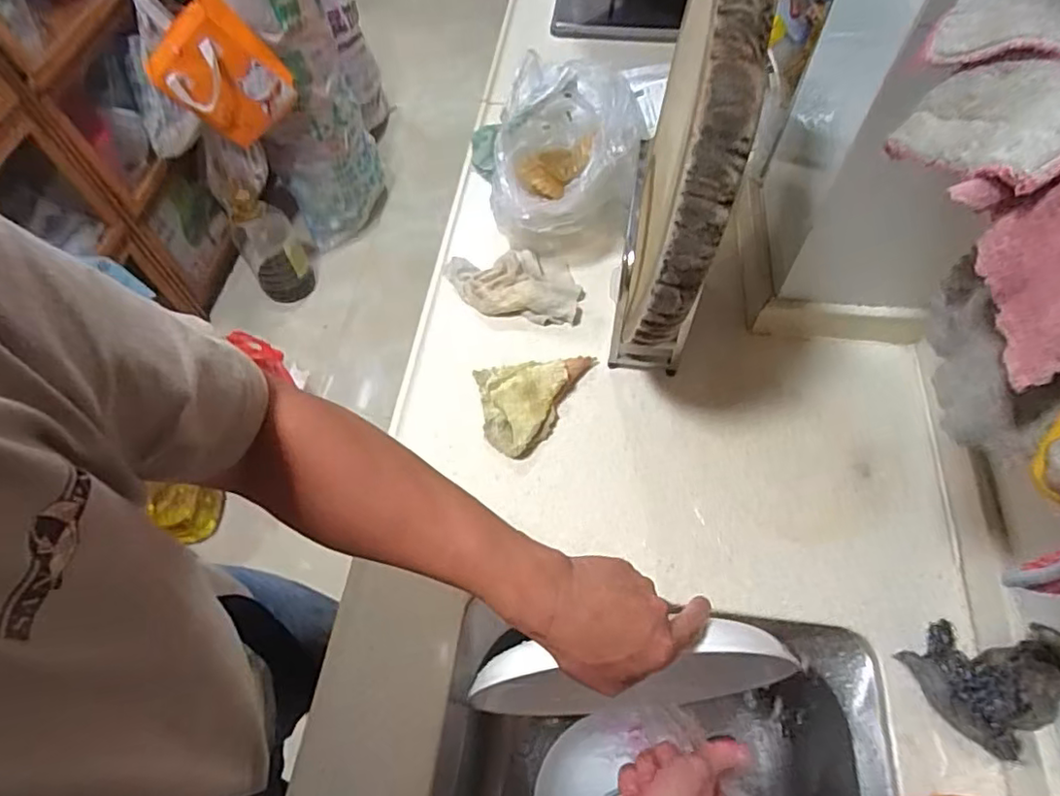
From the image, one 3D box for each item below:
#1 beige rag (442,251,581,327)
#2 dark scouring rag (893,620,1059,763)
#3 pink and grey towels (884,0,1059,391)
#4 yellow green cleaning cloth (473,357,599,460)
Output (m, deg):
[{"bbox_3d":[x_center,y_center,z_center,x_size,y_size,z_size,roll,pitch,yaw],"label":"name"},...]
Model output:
[{"bbox_3d":[-0.023,-0.144,0.768,0.175,0.032,0.102,2,60,3],"label":"beige rag"},{"bbox_3d":[0.391,0.234,0.499,0.075,0.094,0.098,-23,61,-11],"label":"dark scouring rag"},{"bbox_3d":[0.277,-0.133,0.345,0.049,0.086,0.253,5,60,5],"label":"pink and grey towels"},{"bbox_3d":[0.008,0.007,0.679,0.133,0.027,0.115,-3,60,0],"label":"yellow green cleaning cloth"}]

